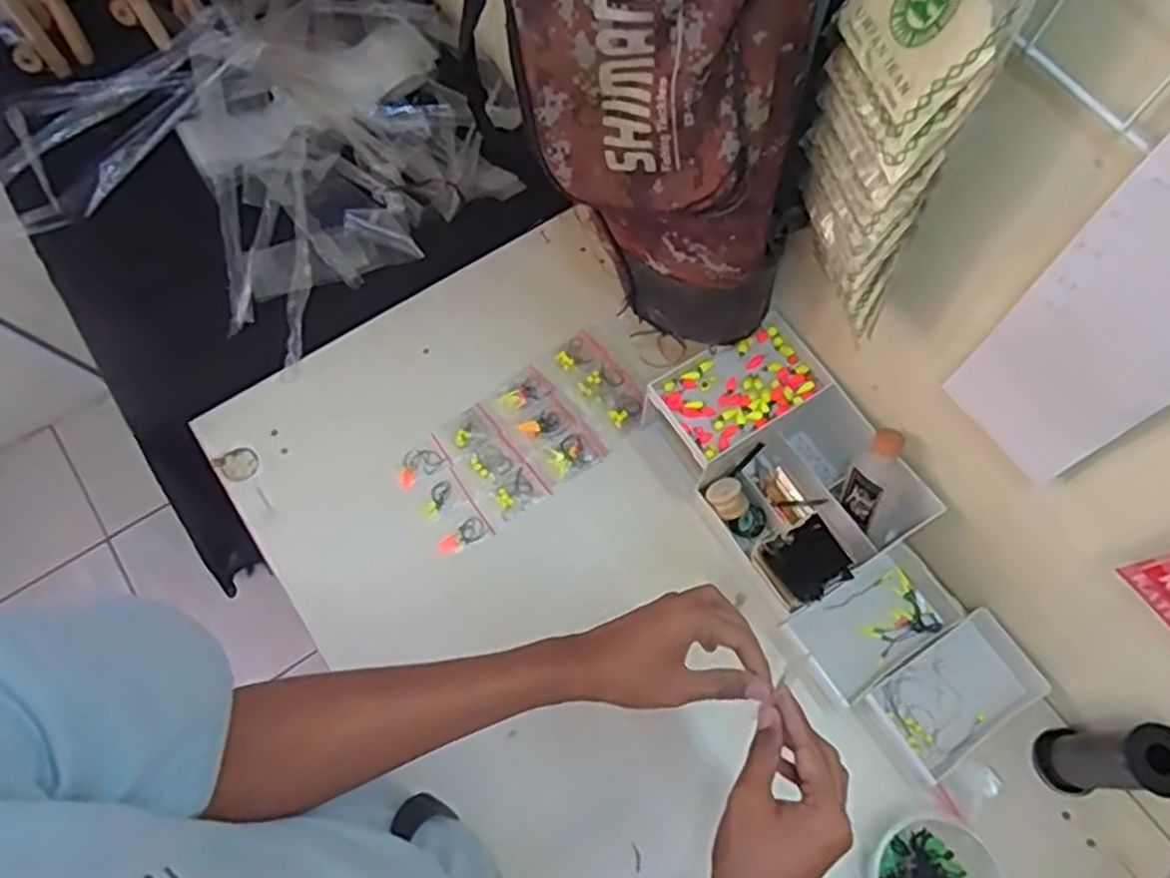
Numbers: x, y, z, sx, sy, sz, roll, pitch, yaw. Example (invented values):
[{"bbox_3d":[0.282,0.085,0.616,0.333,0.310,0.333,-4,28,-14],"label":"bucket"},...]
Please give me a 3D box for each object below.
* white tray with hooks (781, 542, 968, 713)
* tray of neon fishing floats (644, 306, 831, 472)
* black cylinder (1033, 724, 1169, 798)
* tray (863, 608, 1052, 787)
[{"bbox_3d":[0.258,0.163,0.693,0.146,0.028,0.084,-30,72,-13],"label":"white tray with hooks"},{"bbox_3d":[0.142,-0.047,0.701,0.147,0.024,0.089,-30,72,-13],"label":"tray of neon fishing floats"},{"bbox_3d":[0.411,0.254,0.612,0.042,0.131,0.049,3,68,-1],"label":"black cylinder"},{"bbox_3d":[0.315,0.219,0.660,0.135,0.033,0.085,-31,72,-14],"label":"tray"}]

